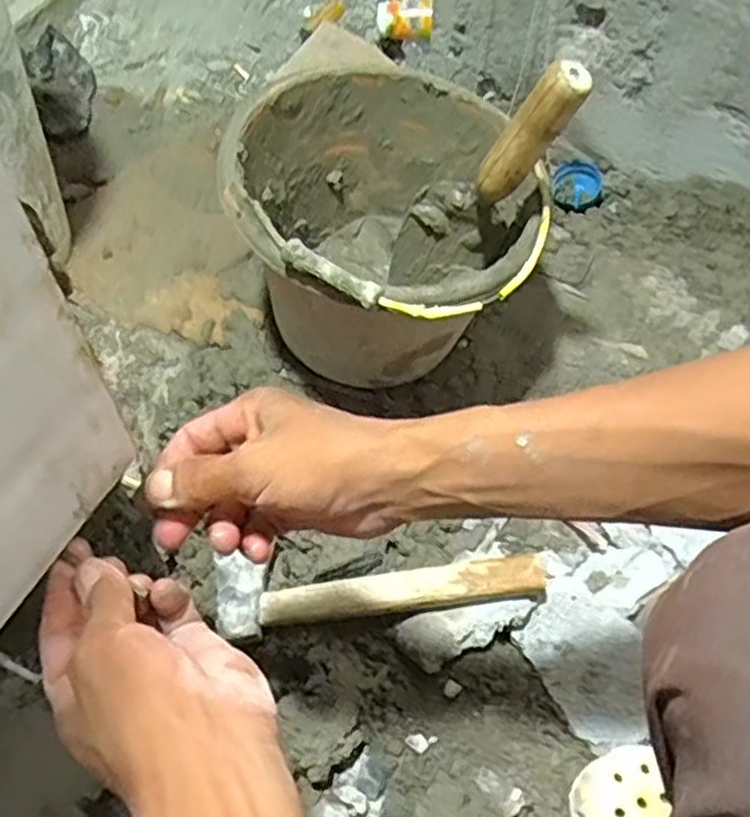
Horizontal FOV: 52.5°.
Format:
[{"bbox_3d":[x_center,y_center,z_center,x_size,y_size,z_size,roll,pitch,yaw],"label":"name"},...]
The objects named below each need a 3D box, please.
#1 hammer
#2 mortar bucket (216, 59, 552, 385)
[{"bbox_3d":[0.004,0.144,0.625,0.262,0.044,0.062,-5,56,-3],"label":"hammer"},{"bbox_3d":[0.008,-0.144,0.691,0.245,0.198,0.302,-15,57,-10],"label":"mortar bucket"}]

